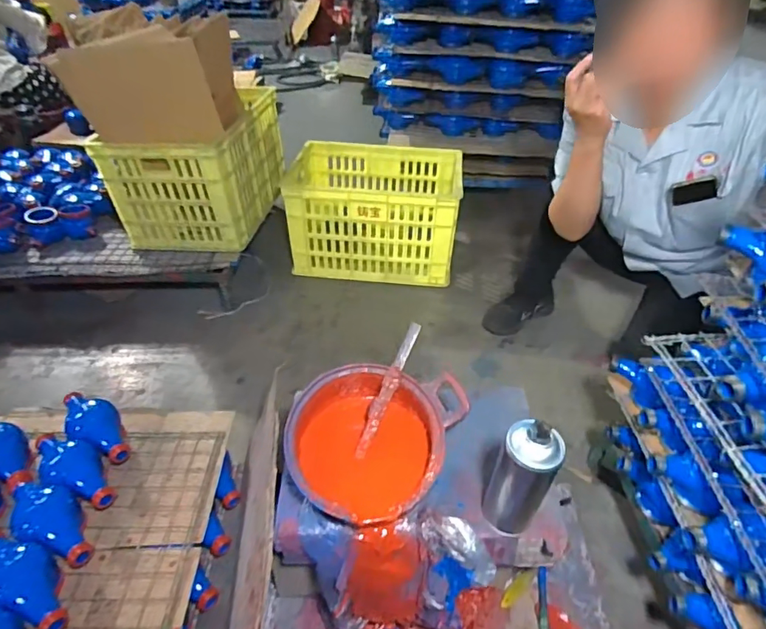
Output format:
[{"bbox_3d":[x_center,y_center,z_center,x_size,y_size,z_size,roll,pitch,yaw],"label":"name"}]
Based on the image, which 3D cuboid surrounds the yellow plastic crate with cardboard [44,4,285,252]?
[{"bbox_3d":[-0.543,-0.540,1.335,0.382,0.514,0.449,0,40,-2],"label":"yellow plastic crate with cardboard"}]

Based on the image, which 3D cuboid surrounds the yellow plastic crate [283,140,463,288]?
[{"bbox_3d":[-0.023,-0.329,1.548,0.502,0.312,0.373,5,40,5],"label":"yellow plastic crate"}]

